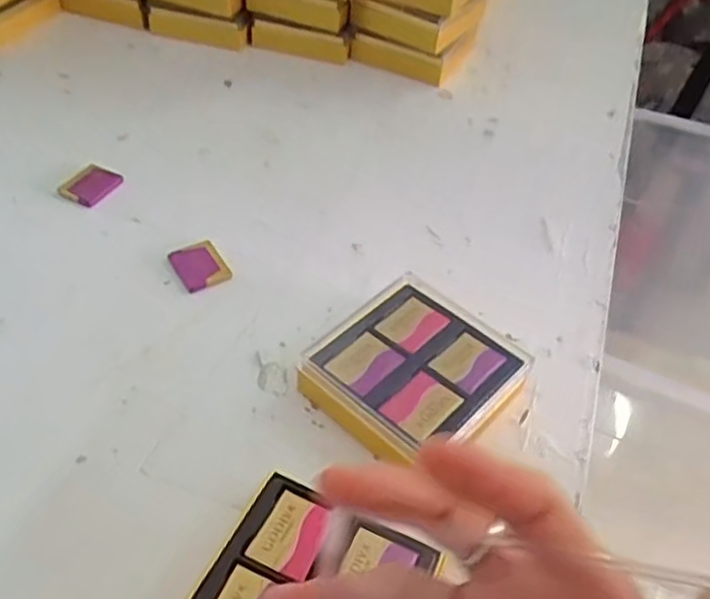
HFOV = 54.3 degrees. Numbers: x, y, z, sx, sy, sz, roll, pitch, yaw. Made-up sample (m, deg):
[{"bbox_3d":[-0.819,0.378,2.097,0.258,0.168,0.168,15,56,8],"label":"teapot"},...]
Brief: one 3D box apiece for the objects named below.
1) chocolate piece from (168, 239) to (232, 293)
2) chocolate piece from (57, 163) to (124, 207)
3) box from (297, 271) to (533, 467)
[{"bbox_3d":[-0.107,-0.024,0.476,0.033,0.005,0.045,-24,53,-25],"label":"chocolate piece"},{"bbox_3d":[-0.202,-0.089,0.529,0.035,0.004,0.041,22,49,16],"label":"chocolate piece"},{"bbox_3d":[0.037,0.043,0.410,0.103,0.031,0.106,33,52,24],"label":"box"}]

